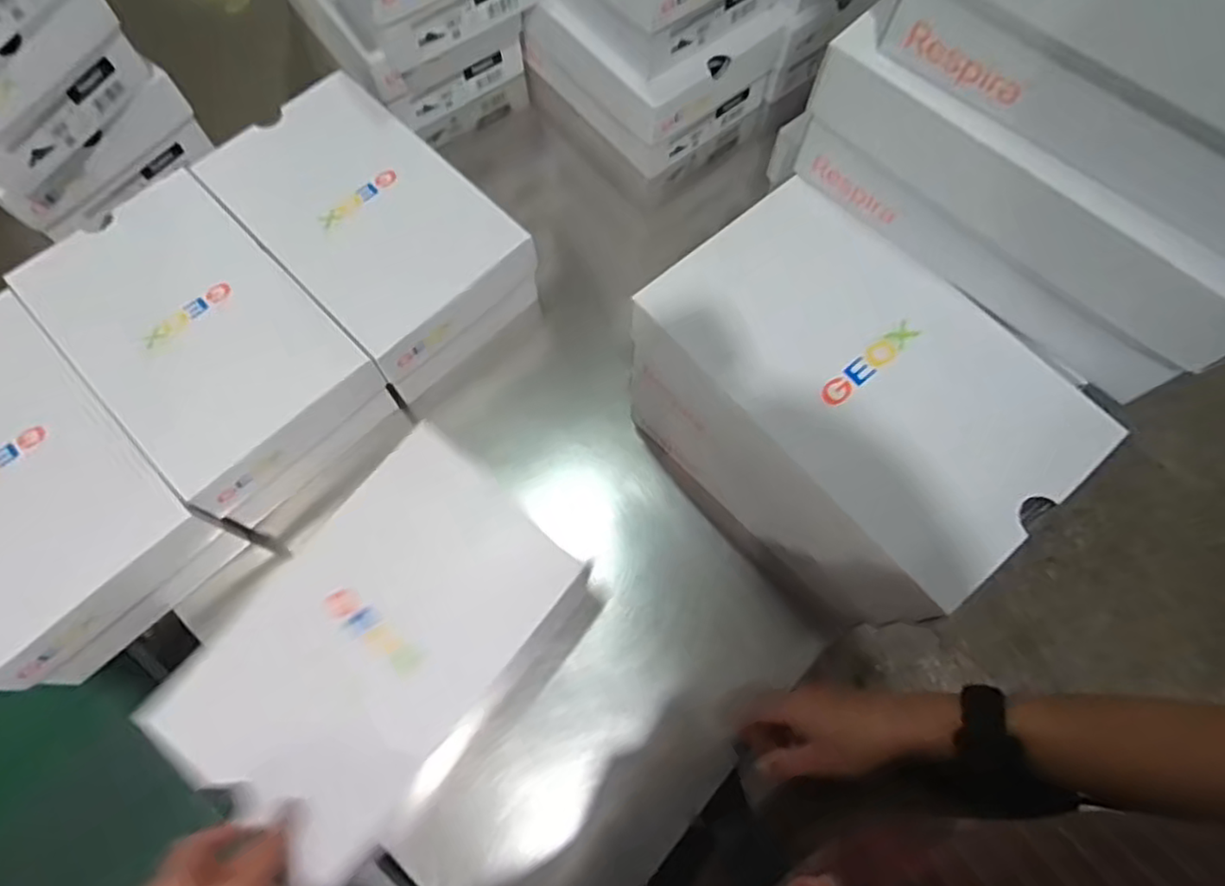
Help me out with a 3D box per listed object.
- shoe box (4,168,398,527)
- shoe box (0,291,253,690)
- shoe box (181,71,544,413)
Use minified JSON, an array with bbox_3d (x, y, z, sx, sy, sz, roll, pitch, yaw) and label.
[{"bbox_3d":[-0.369,-0.091,0.637,0.181,0.107,0.277,-42,76,-14],"label":"shoe box"},{"bbox_3d":[-0.491,0.039,0.588,0.289,0.107,0.182,43,75,13],"label":"shoe box"},{"bbox_3d":[-0.232,-0.207,0.663,0.175,0.079,0.294,-43,76,-15],"label":"shoe box"}]

